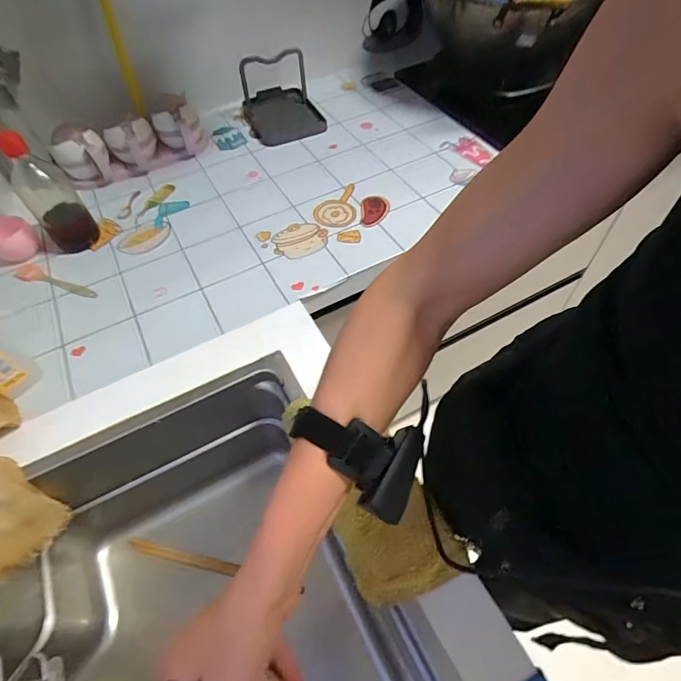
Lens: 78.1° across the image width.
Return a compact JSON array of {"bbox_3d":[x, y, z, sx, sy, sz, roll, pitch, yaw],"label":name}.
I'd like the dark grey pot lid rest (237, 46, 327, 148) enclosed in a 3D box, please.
[{"bbox_3d":[-0.127,-0.520,0.870,0.149,0.104,0.241,-12,55,-5],"label":"dark grey pot lid rest"}]

